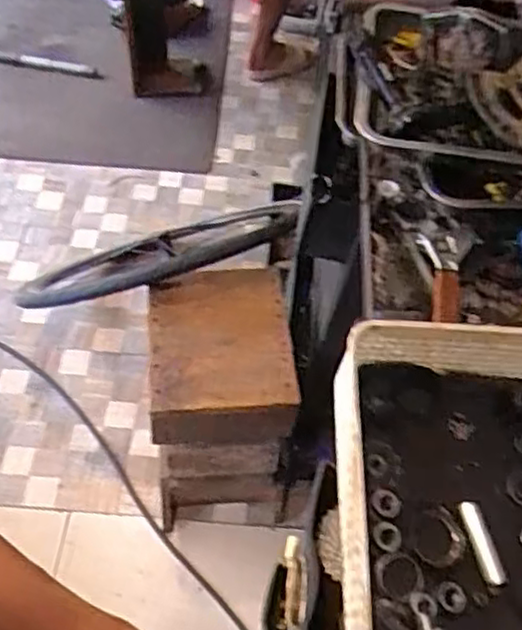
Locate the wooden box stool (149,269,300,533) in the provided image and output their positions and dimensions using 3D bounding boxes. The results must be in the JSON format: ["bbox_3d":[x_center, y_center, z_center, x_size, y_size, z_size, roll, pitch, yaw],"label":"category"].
[{"bbox_3d":[-0.081,0.156,1.391,0.243,0.420,0.306,-2,52,-5],"label":"wooden box stool"}]

